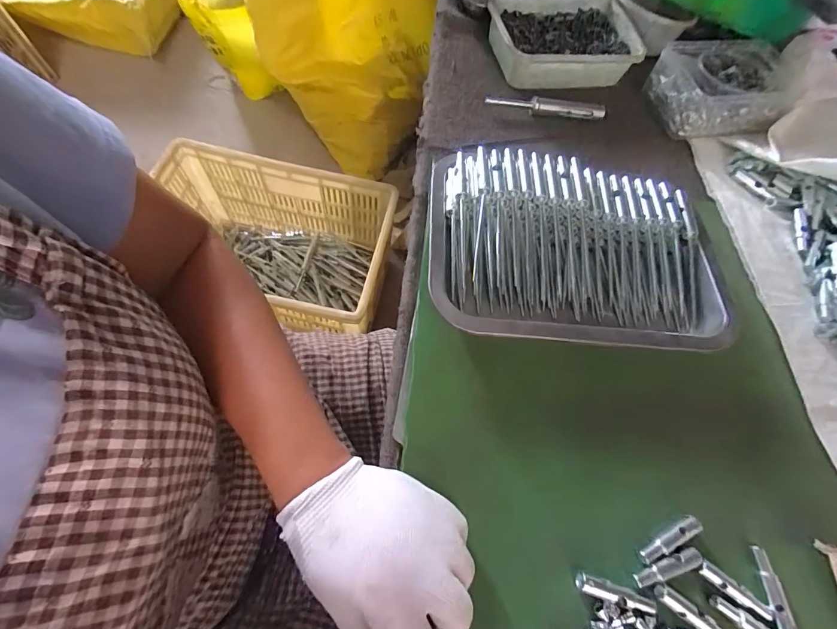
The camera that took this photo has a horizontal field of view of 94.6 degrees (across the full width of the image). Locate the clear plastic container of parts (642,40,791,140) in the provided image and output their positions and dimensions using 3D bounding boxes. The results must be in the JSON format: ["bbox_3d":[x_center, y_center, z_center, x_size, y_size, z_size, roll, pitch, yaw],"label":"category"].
[{"bbox_3d":[0.374,-0.280,0.472,0.158,0.046,0.122,-1,66,-6],"label":"clear plastic container of parts"}]

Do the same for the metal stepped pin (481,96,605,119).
[{"bbox_3d":[0.147,-0.241,0.445,0.141,0.012,0.015,3,65,-5],"label":"metal stepped pin"}]

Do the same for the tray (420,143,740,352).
[{"bbox_3d":[0.132,-0.052,0.340,0.243,0.066,0.171,3,65,-2],"label":"tray"}]

